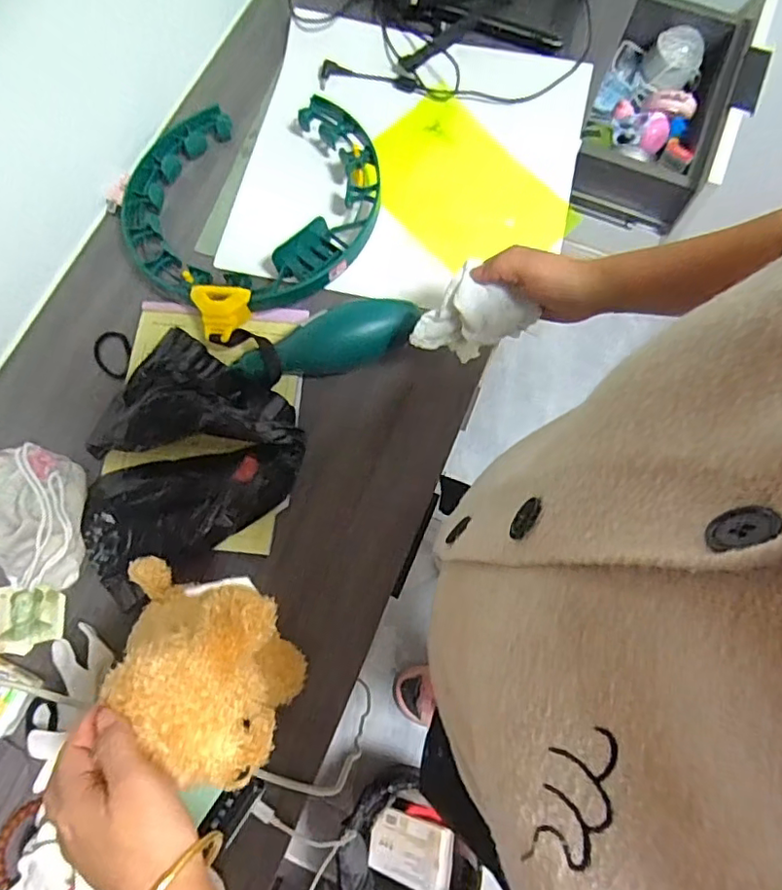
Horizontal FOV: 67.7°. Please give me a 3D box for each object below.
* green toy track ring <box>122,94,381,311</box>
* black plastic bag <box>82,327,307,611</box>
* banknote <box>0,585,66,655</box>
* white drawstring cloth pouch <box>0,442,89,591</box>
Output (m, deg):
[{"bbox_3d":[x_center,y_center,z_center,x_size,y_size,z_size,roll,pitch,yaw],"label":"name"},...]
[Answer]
[{"bbox_3d":[-0.169,-0.295,0.702,0.306,0.055,0.305,0,73,0],"label":"green toy track ring"},{"bbox_3d":[-0.224,0.016,0.594,0.211,0.057,0.253,40,77,11],"label":"black plastic bag"},{"bbox_3d":[-0.361,0.169,0.575,0.072,0.007,0.064,-9,73,-3],"label":"banknote"},{"bbox_3d":[-0.359,0.069,0.570,0.100,0.067,0.132,0,73,0],"label":"white drawstring cloth pouch"}]

